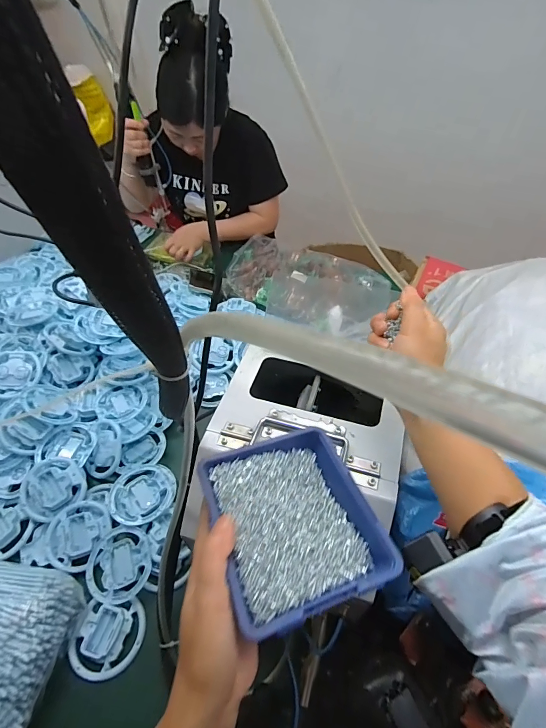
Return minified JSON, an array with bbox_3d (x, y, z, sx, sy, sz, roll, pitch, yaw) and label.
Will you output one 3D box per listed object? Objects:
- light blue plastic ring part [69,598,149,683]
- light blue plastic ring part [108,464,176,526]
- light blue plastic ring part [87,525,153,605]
[{"bbox_3d":[-0.233,0.390,0.544,0.098,0.015,0.089,-5,50,-2],"label":"light blue plastic ring part"},{"bbox_3d":[-0.227,0.223,0.668,0.110,0.017,0.113,-1,50,2],"label":"light blue plastic ring part"},{"bbox_3d":[-0.239,0.314,0.601,0.102,0.022,0.103,-1,50,2],"label":"light blue plastic ring part"}]

